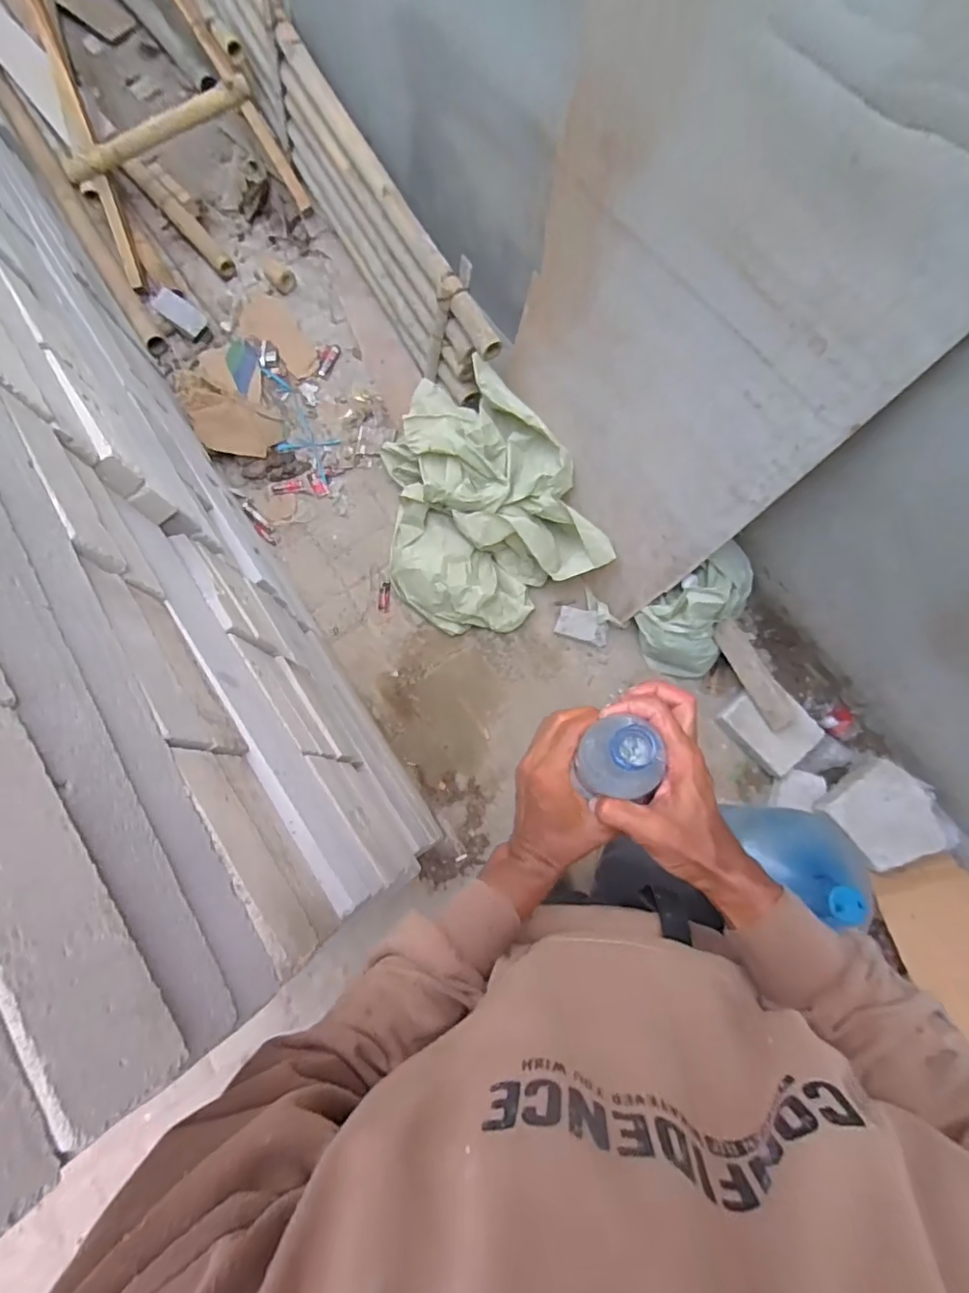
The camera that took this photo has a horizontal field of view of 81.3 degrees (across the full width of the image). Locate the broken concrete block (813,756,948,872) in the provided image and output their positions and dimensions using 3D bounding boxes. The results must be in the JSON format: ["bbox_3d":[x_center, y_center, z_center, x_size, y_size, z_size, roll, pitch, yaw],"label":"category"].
[{"bbox_3d":[0.910,0.400,1.320,0.211,0.139,0.210,-31,80,-7],"label":"broken concrete block"}]

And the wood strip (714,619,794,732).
[{"bbox_3d":[0.661,0.068,1.389,0.064,0.018,0.297,-33,85,21],"label":"wood strip"}]

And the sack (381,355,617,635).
[{"bbox_3d":[-0.056,-0.386,1.456,0.496,0.248,0.676,-30,80,-6],"label":"sack"}]

